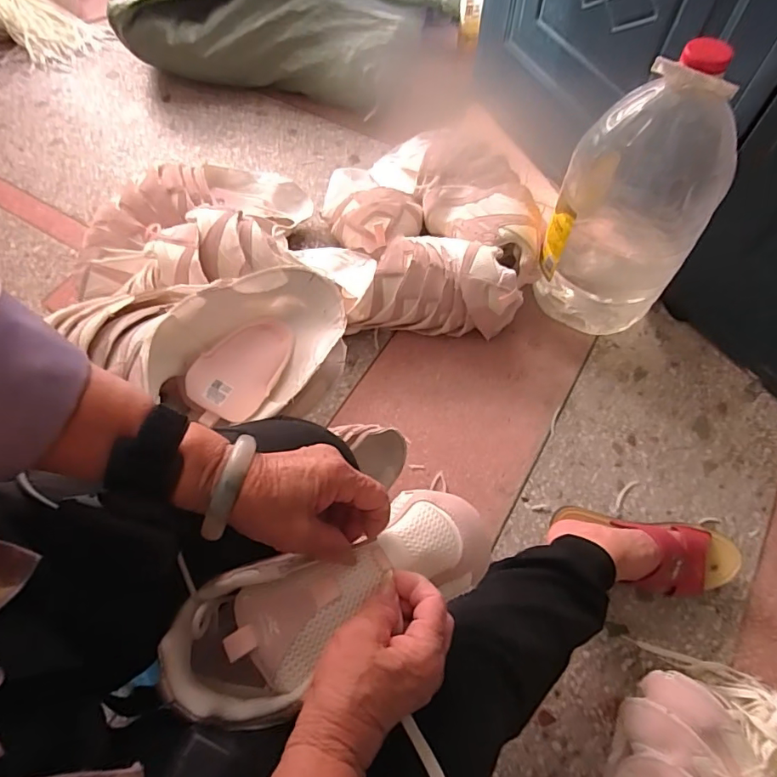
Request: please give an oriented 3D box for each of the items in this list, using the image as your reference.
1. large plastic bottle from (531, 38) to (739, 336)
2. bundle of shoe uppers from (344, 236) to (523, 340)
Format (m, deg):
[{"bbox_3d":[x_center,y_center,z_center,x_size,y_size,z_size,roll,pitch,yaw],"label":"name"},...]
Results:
[{"bbox_3d":[0.350,-0.266,0.712,0.187,0.412,0.189,27,67,14],"label":"large plastic bottle"},{"bbox_3d":[0.072,-0.173,0.825,0.267,0.136,0.153,3,63,3],"label":"bundle of shoe uppers"}]

